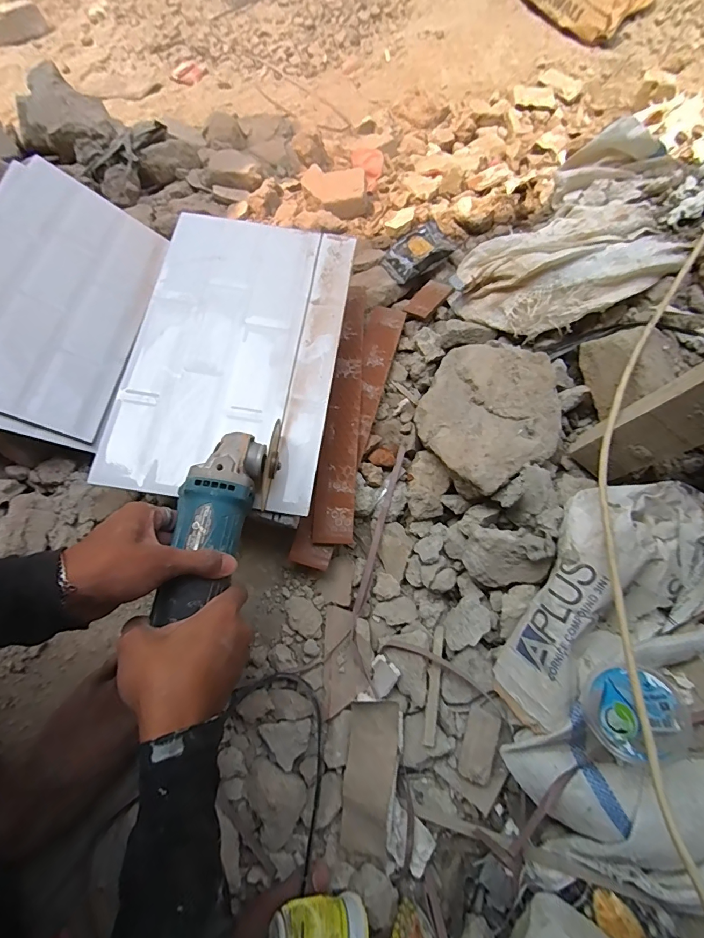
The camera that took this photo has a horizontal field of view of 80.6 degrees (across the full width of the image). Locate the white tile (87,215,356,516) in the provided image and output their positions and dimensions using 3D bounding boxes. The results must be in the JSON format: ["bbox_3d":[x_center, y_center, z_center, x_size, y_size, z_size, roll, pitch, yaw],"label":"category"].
[{"bbox_3d":[-0.149,-0.151,0.525,0.254,0.011,0.389,9,75,-1],"label":"white tile"}]

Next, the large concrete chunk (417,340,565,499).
[{"bbox_3d":[0.170,-0.078,0.531,0.160,0.075,0.204,-21,70,-8],"label":"large concrete chunk"}]

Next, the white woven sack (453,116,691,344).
[{"bbox_3d":[0.300,-0.300,0.553,0.323,0.080,0.214,-40,60,9],"label":"white woven sack"}]

